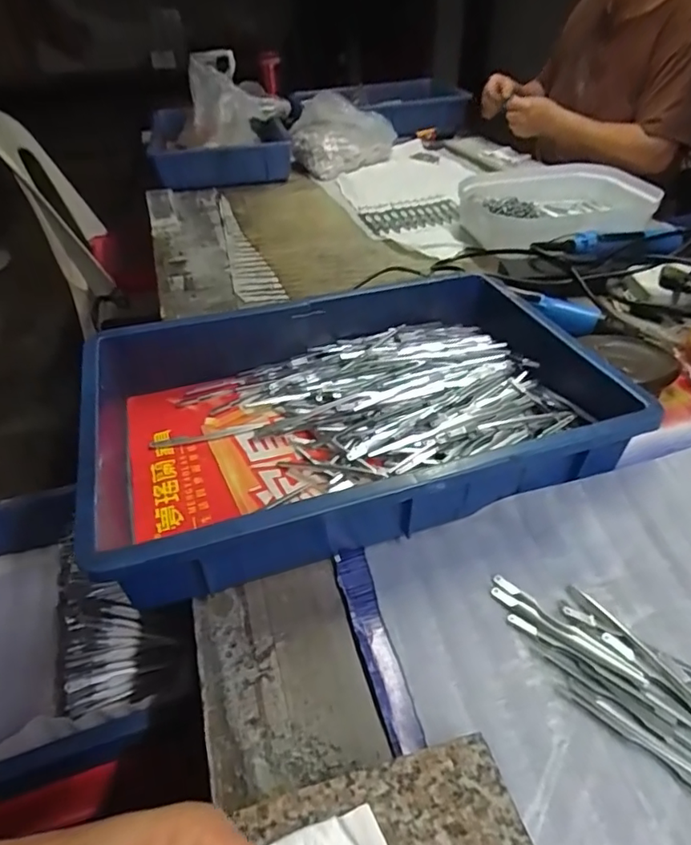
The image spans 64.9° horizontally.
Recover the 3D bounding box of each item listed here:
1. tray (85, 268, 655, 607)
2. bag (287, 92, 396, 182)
[{"bbox_3d":[0.007,-0.016,0.488,0.437,0.080,0.285,-14,41,-13],"label":"tray"},{"bbox_3d":[-0.018,-0.601,1.153,0.204,0.135,0.160,10,41,15],"label":"bag"}]

